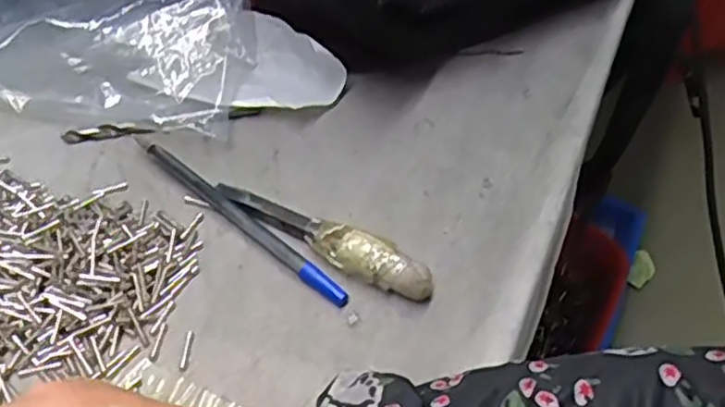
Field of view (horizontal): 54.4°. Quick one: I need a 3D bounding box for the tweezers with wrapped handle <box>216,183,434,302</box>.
[{"bbox_3d":[-0.019,0.015,0.323,0.111,0.017,0.017,27,55,16],"label":"tweezers with wrapped handle"}]

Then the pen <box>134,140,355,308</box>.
[{"bbox_3d":[-0.060,0.005,0.334,0.138,0.007,0.008,34,61,24],"label":"pen"}]

